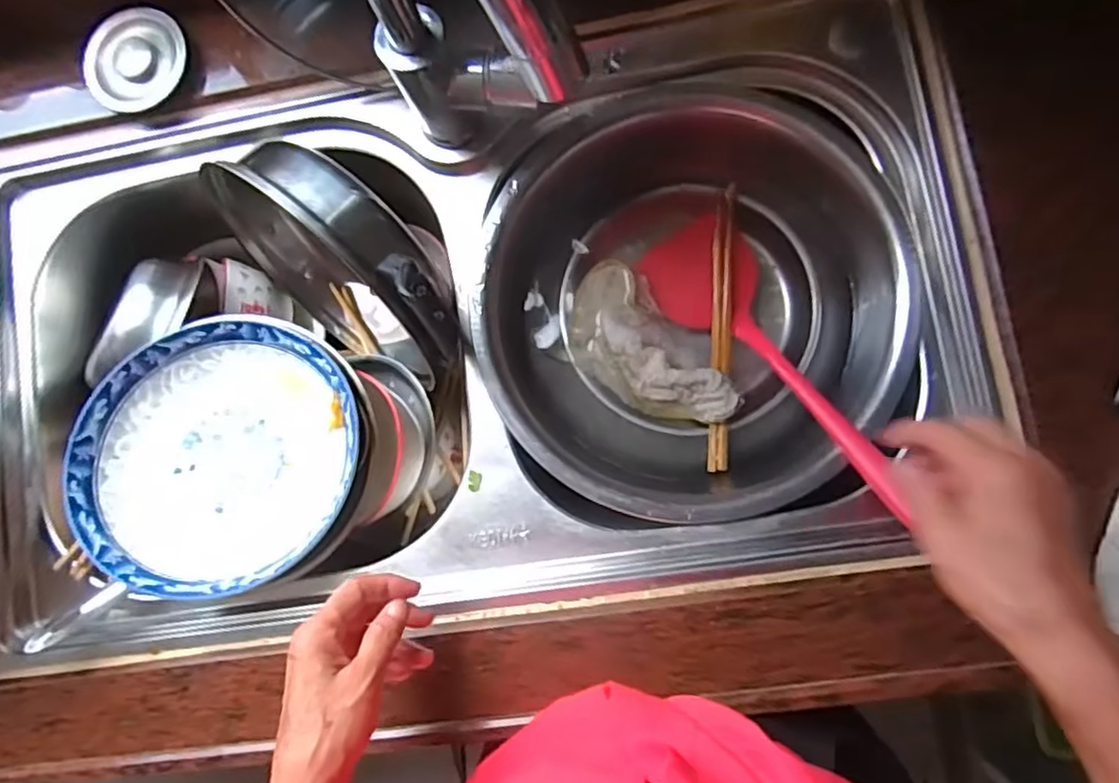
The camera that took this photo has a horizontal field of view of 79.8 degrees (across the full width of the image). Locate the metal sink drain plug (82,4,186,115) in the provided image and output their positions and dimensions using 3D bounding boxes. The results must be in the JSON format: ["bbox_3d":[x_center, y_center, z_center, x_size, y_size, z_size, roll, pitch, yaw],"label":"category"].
[{"bbox_3d":[-0.331,-0.257,0.519,0.075,0.010,0.074,6,101,-1],"label":"metal sink drain plug"}]

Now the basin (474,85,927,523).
[{"bbox_3d":[0.101,-0.070,0.535,0.306,0.090,0.324,-1,84,7],"label":"basin"}]

